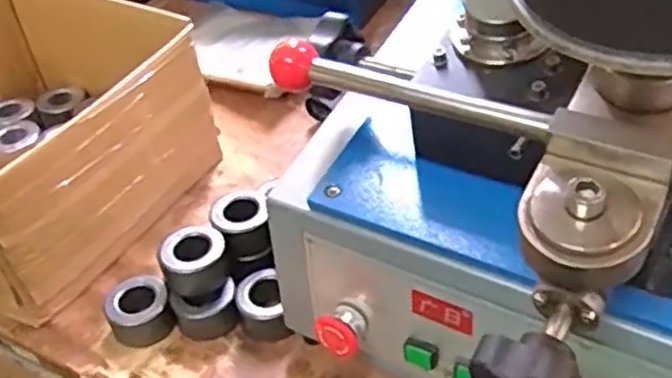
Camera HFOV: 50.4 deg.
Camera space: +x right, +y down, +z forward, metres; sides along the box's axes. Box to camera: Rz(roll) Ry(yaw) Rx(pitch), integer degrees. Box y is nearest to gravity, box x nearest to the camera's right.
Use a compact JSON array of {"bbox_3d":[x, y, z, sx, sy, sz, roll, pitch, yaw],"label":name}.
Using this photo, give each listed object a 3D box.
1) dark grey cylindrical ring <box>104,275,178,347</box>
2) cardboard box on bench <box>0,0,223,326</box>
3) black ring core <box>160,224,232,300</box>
[{"bbox_3d":[-0.186,0.116,0.682,0.060,0.041,0.059,-4,41,4],"label":"dark grey cylindrical ring"},{"bbox_3d":[-0.370,-0.052,0.793,0.345,0.182,0.314,16,46,24],"label":"cardboard box on bench"},{"bbox_3d":[-0.134,0.066,0.680,0.061,0.041,0.056,-4,41,4],"label":"black ring core"}]

